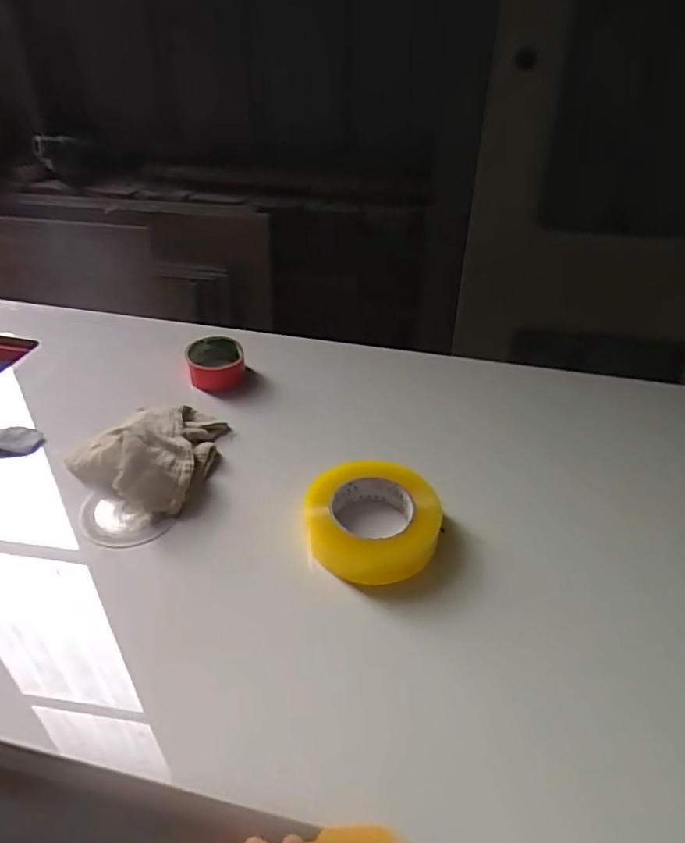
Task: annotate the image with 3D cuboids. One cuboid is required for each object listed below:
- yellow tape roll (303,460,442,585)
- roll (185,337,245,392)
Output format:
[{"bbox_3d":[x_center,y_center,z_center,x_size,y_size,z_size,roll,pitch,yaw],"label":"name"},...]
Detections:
[{"bbox_3d":[0.026,0.088,0.526,0.124,0.050,0.126,0,37,0],"label":"yellow tape roll"},{"bbox_3d":[-0.178,-0.081,0.758,0.083,0.038,0.090,-9,38,-12],"label":"roll"}]

